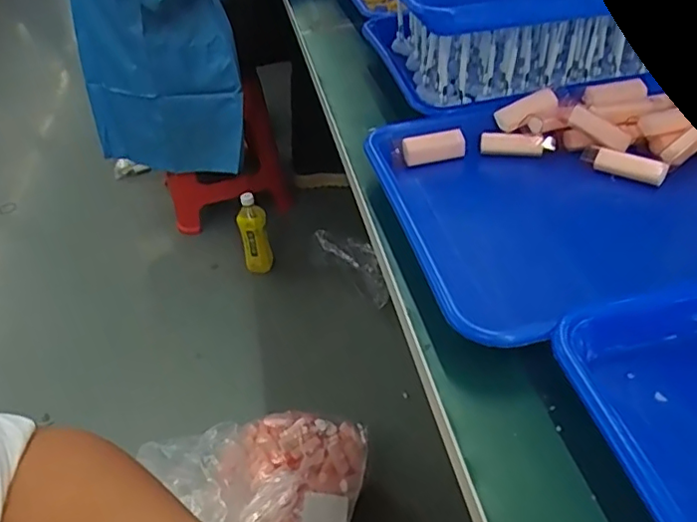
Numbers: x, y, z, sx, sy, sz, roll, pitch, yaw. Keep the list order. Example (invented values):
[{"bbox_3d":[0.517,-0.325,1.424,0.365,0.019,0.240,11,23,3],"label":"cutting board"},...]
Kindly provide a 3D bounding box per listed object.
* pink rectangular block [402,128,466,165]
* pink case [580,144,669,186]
[{"bbox_3d":[0.070,-0.093,0.488,0.052,0.018,0.015,-11,41,-7],"label":"pink rectangular block"},{"bbox_3d":[0.208,-0.073,0.452,0.060,0.016,0.014,19,46,24],"label":"pink case"}]

